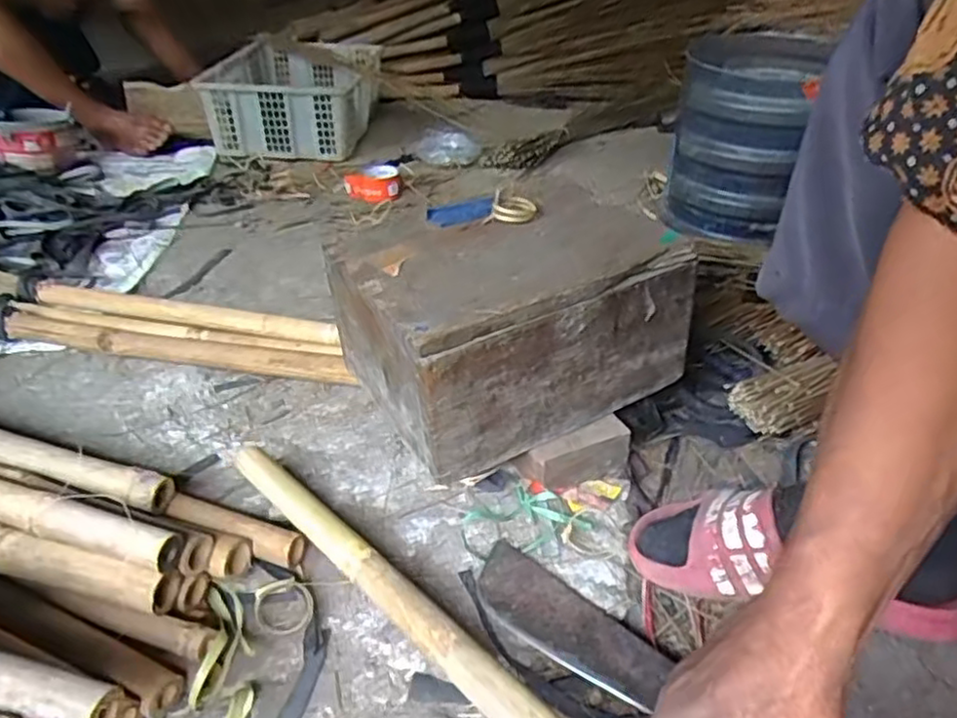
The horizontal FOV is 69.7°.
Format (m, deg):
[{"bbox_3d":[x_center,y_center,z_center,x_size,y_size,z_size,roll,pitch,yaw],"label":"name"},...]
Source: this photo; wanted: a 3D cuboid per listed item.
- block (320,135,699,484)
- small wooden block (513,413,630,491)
[{"bbox_3d":[0.029,-0.052,0.719,0.308,0.165,0.224,-19,39,-25],"label":"block"},{"bbox_3d":[0.097,0.102,0.695,0.117,0.056,0.031,-18,38,-24],"label":"small wooden block"}]

